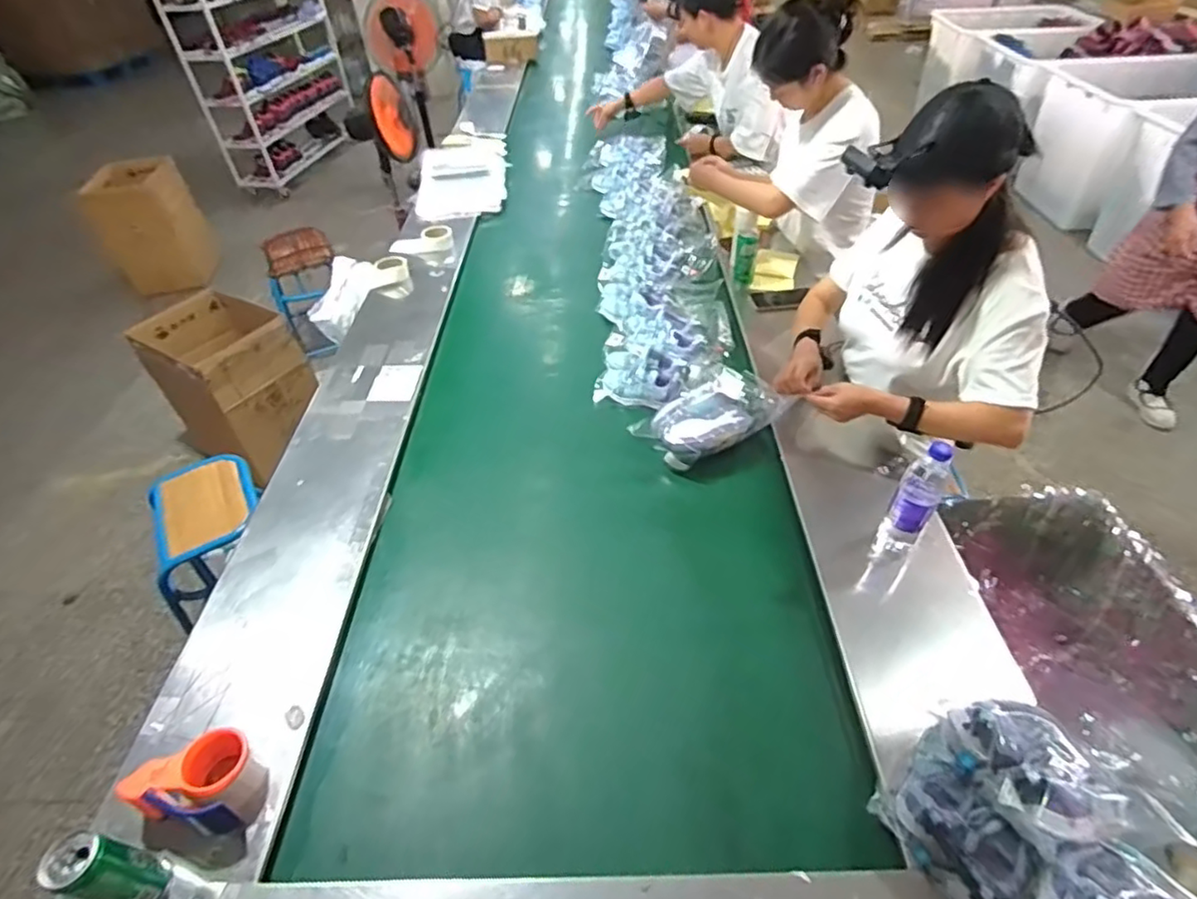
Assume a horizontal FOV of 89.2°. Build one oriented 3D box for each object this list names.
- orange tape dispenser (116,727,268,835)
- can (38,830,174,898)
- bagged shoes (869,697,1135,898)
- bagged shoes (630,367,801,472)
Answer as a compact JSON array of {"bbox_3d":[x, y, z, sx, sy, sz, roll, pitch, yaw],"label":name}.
[{"bbox_3d":[-0.511,0.428,0.790,0.140,0.074,0.113,12,47,13],"label":"orange tape dispenser"},{"bbox_3d":[-0.546,0.473,0.679,0.049,0.149,0.053,-1,46,1],"label":"can"},{"bbox_3d":[0.473,0.399,0.721,0.223,0.143,0.186,-24,50,-20],"label":"bagged shoes"},{"bbox_3d":[0.254,-0.081,1.304,0.327,0.110,0.200,-22,49,-19],"label":"bagged shoes"}]

